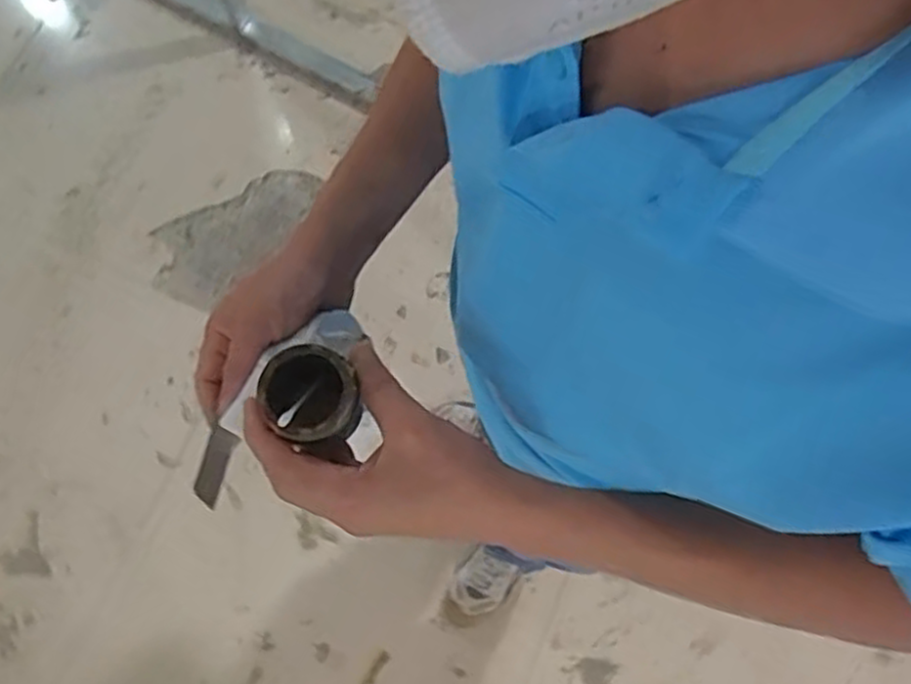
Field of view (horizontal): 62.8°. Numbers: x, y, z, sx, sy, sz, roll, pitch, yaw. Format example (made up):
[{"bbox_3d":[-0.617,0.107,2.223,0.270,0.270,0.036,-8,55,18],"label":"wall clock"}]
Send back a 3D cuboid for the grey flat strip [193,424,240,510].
[{"bbox_3d":[-0.161,0.083,0.498,0.019,0.008,0.050,22,73,-14],"label":"grey flat strip"}]

